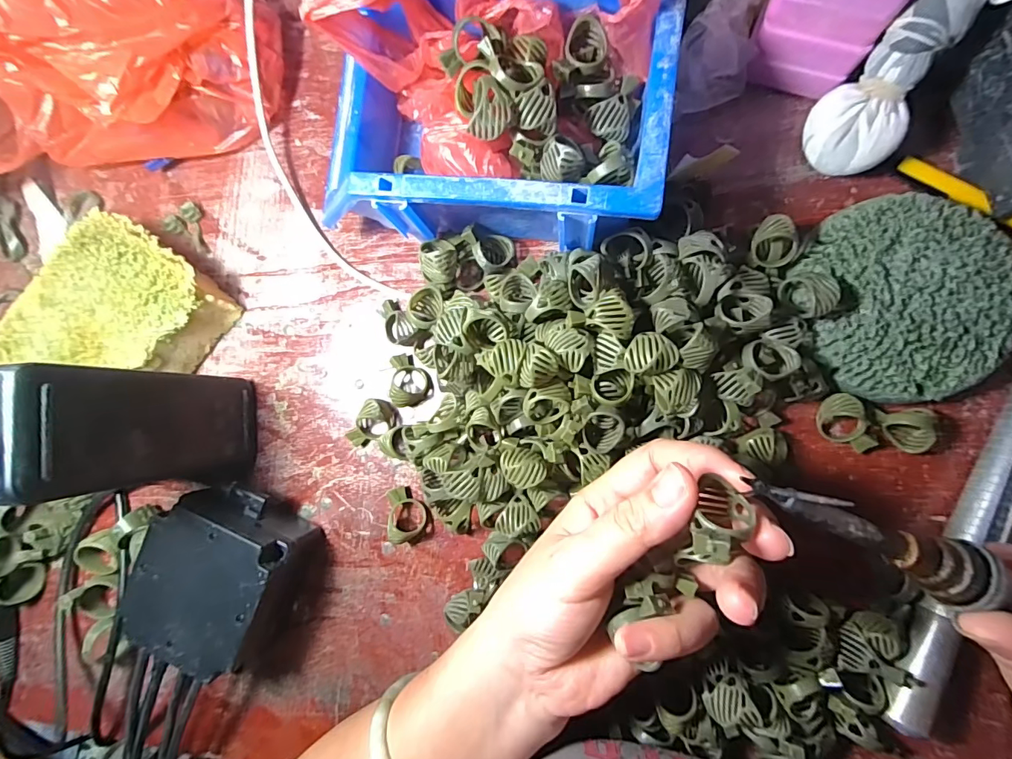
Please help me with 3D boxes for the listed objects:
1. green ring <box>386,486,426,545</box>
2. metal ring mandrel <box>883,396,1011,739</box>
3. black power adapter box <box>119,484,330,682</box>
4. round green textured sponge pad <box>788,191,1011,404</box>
[{"bbox_3d":[-0.059,0.079,0.273,0.017,0.018,0.030,-10,87,7],"label":"green ring"},{"bbox_3d":[0.243,0.059,0.230,0.016,0.025,0.240,25,91,8],"label":"metal ring mandrel"},{"bbox_3d":[-0.158,0.112,0.268,0.077,0.052,0.087,24,91,8],"label":"black power adapter box"},{"bbox_3d":[0.205,-0.042,0.237,0.094,0.023,0.101,0,88,8],"label":"round green textured sponge pad"}]

